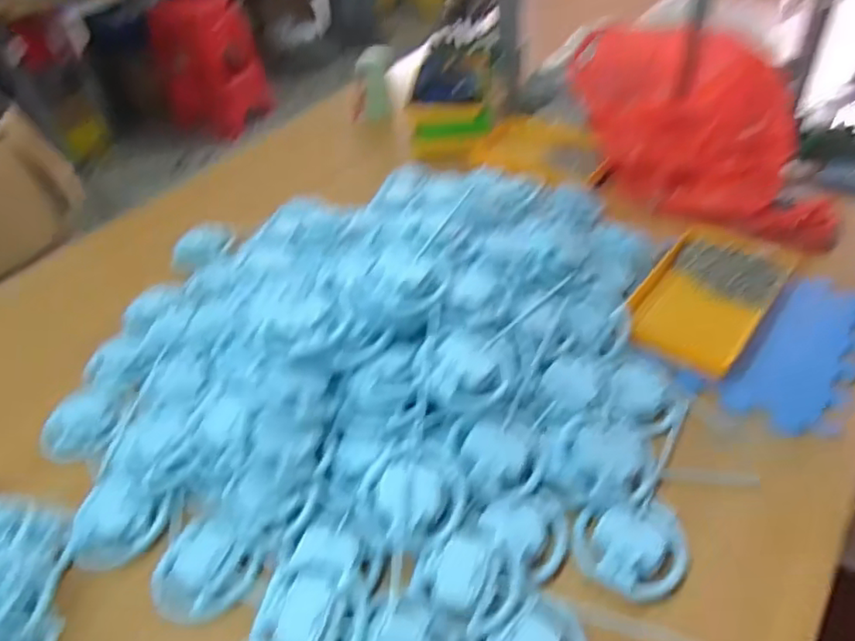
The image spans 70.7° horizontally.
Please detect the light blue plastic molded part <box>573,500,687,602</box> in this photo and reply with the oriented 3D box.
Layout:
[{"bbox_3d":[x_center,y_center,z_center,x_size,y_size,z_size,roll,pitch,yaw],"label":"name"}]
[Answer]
[{"bbox_3d":[0.197,0.215,0.584,0.103,0.025,0.089,12,47,17],"label":"light blue plastic molded part"}]

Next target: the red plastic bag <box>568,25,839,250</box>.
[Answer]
[{"bbox_3d":[0.446,-0.325,1.009,0.481,0.230,0.163,23,50,28],"label":"red plastic bag"}]

